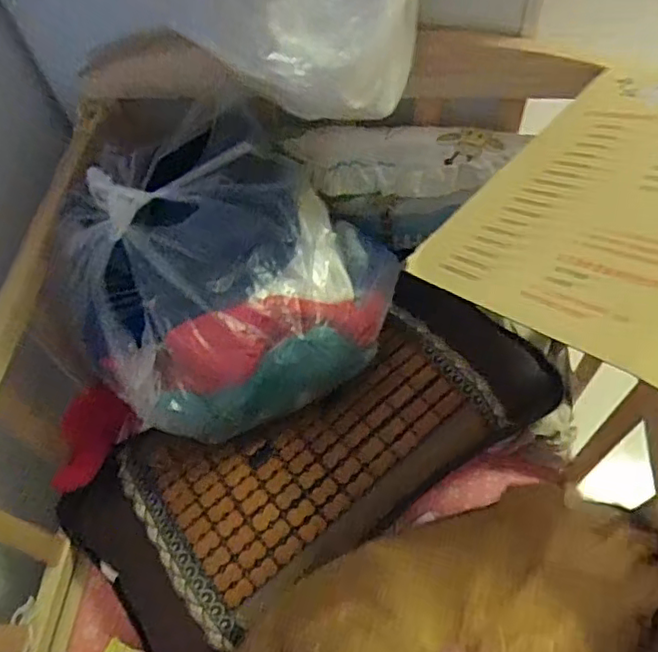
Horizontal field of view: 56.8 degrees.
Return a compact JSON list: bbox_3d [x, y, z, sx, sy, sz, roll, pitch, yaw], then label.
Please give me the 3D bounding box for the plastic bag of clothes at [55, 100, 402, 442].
[{"bbox_3d":[-0.102,-0.056,0.635,0.305,0.176,0.322,18,63,14],"label":"plastic bag of clothes"}]

